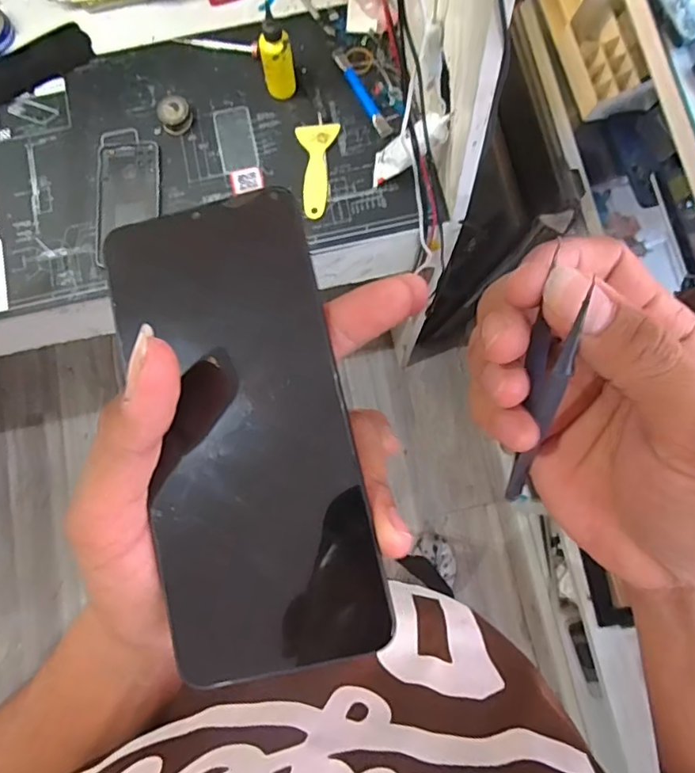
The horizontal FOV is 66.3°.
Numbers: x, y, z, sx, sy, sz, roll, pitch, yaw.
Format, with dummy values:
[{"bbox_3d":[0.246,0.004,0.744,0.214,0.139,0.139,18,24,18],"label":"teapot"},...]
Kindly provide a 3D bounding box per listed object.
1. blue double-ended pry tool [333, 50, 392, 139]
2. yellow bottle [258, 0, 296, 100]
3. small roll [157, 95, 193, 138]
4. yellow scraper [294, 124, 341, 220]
[{"bbox_3d":[0.018,-0.365,0.664,0.017,0.007,0.129,-29,81,-4],"label":"blue double-ended pry tool"},{"bbox_3d":[-0.084,-0.391,0.635,0.037,0.106,0.031,-11,80,-1],"label":"yellow bottle"},{"bbox_3d":[-0.214,-0.338,0.664,0.038,0.025,0.042,-20,80,-3],"label":"small roll"},{"bbox_3d":[-0.037,-0.267,0.658,0.051,0.008,0.121,-1,80,1],"label":"yellow scraper"}]

